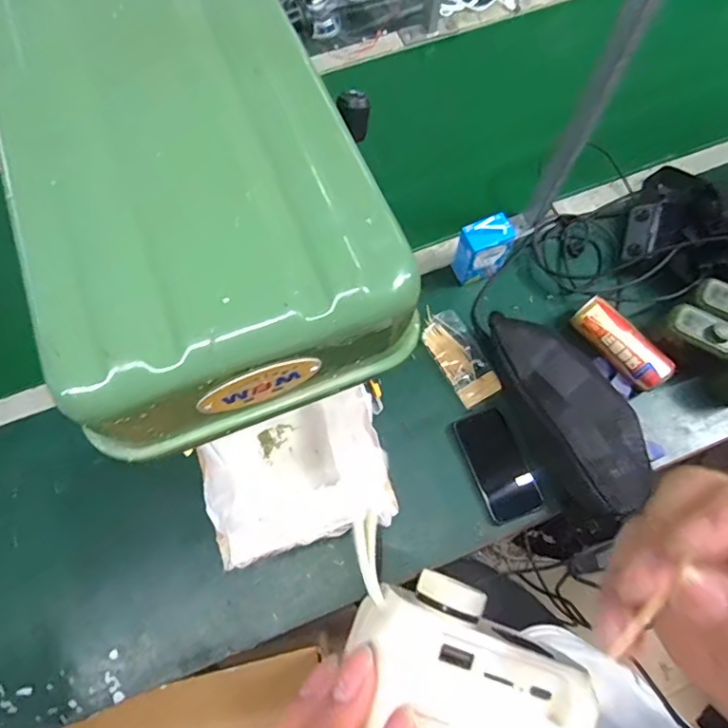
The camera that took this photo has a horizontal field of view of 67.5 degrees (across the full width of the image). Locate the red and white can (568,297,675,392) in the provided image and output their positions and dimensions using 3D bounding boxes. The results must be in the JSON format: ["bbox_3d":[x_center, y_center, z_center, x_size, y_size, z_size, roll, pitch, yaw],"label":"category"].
[{"bbox_3d":[0.362,-0.026,0.773,0.045,0.055,0.146,-40,75,-13],"label":"red and white can"}]

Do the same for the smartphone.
[{"bbox_3d":[0.180,0.134,0.737,0.070,0.006,0.146,-23,69,2],"label":"smartphone"}]

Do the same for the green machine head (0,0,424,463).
[{"bbox_3d":[-0.101,-0.148,0.257,0.133,0.059,0.364,-20,72,-7],"label":"green machine head"}]

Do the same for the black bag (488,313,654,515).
[{"bbox_3d":[0.278,0.053,0.728,0.151,0.084,0.287,-19,72,-6],"label":"black bag"}]

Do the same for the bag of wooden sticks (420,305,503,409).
[{"bbox_3d":[0.139,-0.015,0.793,0.067,0.017,0.150,-27,73,-9],"label":"bag of wooden sticks"}]

